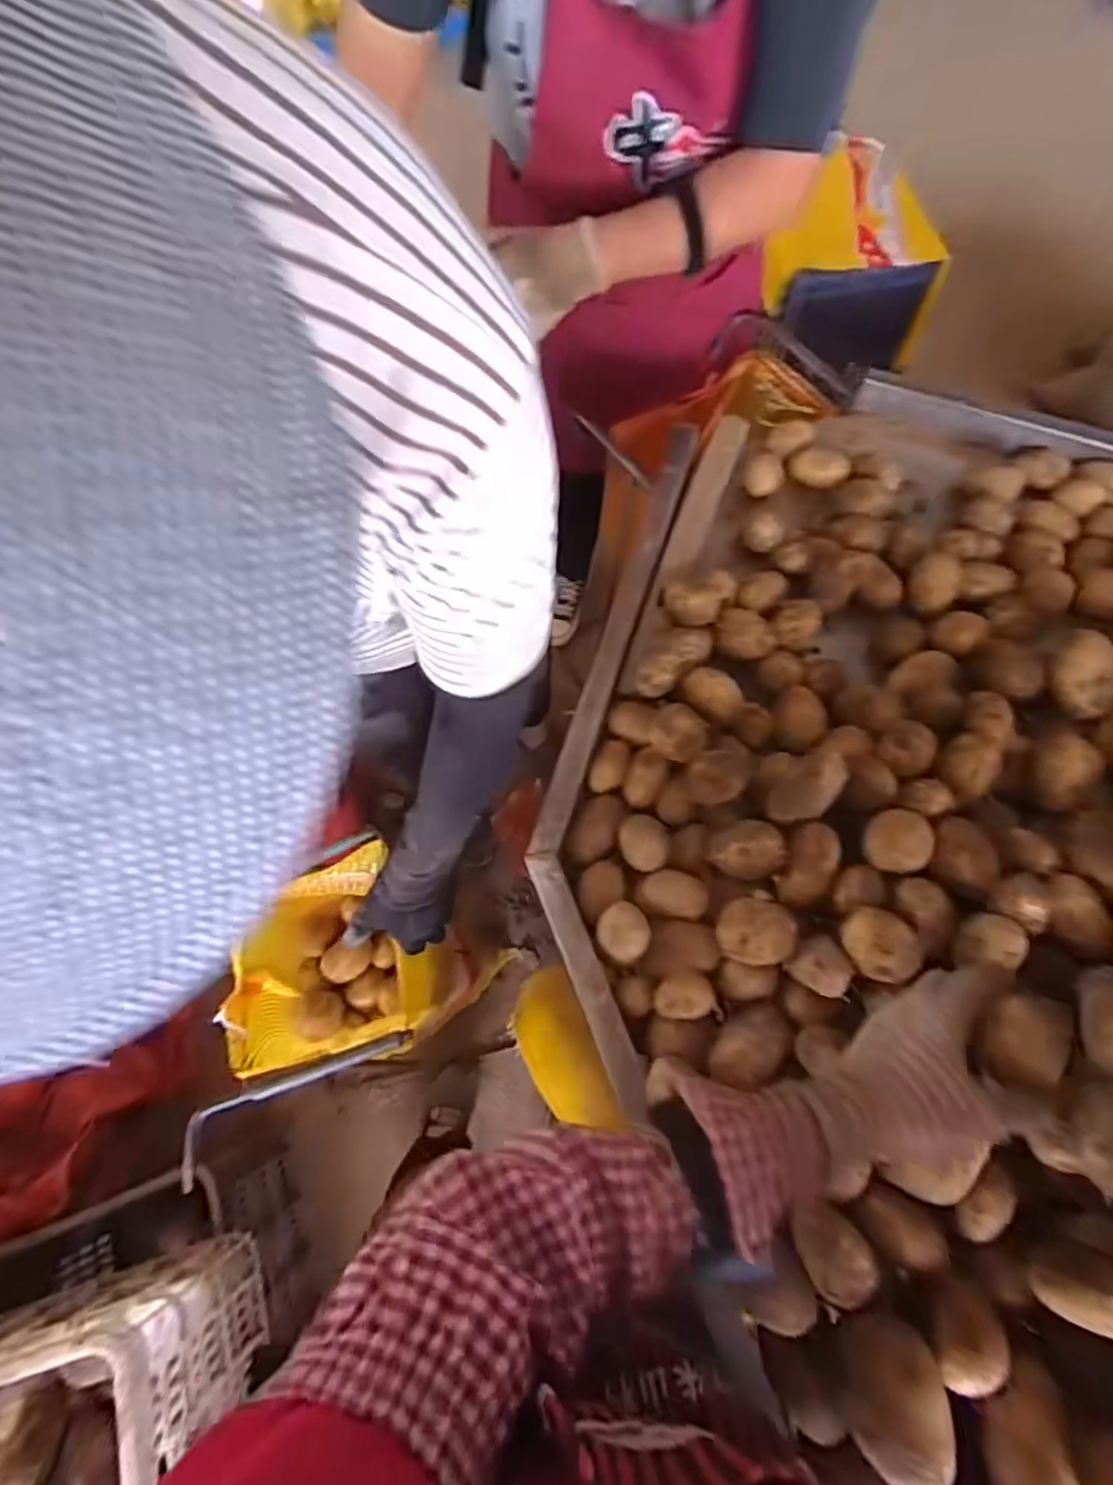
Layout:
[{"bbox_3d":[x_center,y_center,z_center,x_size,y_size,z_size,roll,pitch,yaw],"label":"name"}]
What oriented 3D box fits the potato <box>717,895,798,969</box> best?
[{"bbox_3d":[0.160,0.152,0.510,0.052,0.037,0.050,0,69,0],"label":"potato"}]

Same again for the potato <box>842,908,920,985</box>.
[{"bbox_3d":[0.249,0.156,0.487,0.054,0.036,0.050,0,69,0],"label":"potato"}]

